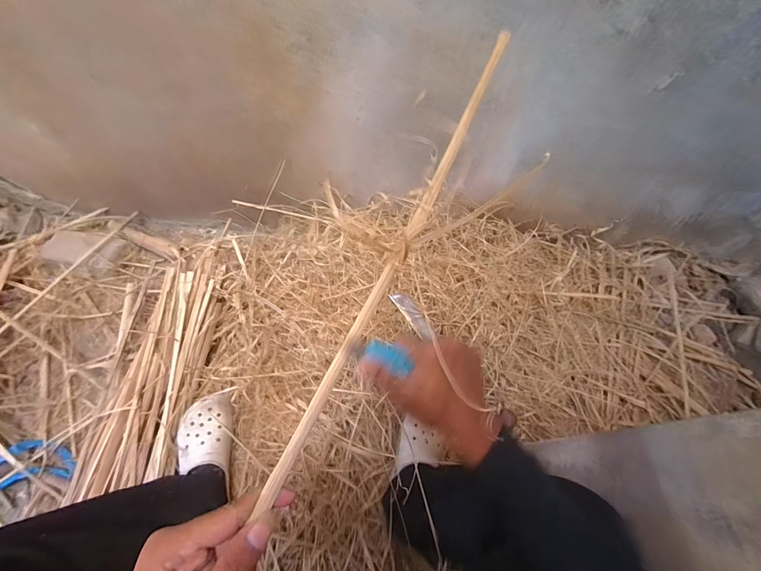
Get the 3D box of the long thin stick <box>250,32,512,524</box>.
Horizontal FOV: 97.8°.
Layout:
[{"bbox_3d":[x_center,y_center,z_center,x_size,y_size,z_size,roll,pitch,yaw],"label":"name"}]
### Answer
[{"bbox_3d":[0.041,-0.078,0.329,0.018,0.011,0.556,24,68,9],"label":"long thin stick"}]

